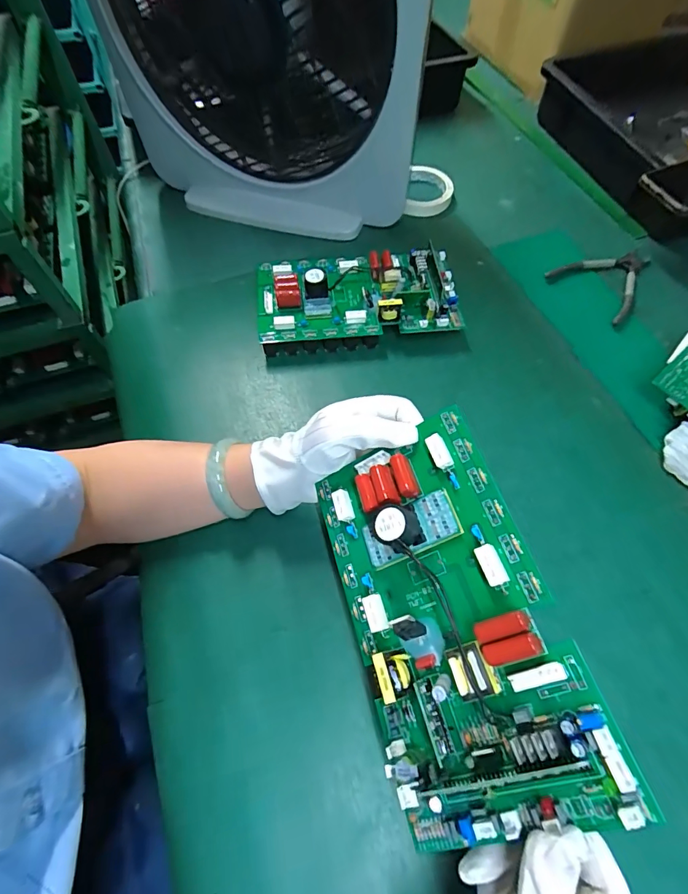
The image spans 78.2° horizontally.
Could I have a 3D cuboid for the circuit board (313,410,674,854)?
[{"bbox_3d":[0.051,0.094,0.250,0.124,0.034,0.219,-31,58,22],"label":"circuit board"}]

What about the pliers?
[{"bbox_3d":[0.344,-0.221,0.545,0.137,0.008,0.107,-36,68,-17],"label":"pliers"}]

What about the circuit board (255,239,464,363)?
[{"bbox_3d":[0.016,-0.174,0.492,0.227,0.060,0.114,-6,62,-2],"label":"circuit board"}]

